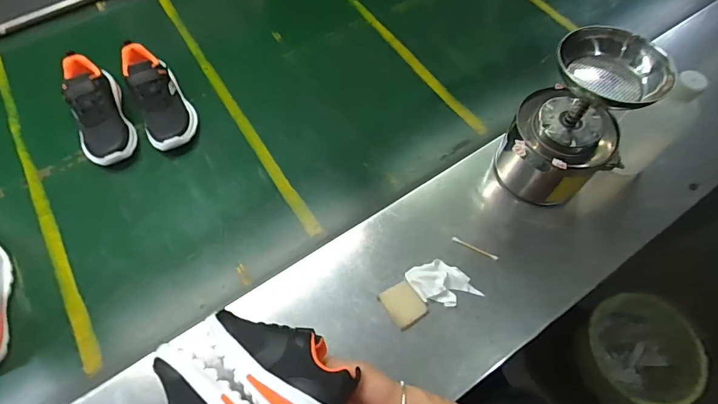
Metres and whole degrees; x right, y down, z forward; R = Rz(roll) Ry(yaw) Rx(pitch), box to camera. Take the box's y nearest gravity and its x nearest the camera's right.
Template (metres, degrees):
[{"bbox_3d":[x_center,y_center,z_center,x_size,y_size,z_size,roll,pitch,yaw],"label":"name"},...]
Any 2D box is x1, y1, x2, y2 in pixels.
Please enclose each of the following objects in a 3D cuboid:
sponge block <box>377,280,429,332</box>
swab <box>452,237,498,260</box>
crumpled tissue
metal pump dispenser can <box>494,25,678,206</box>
[{"bbox_3d":[0.062,0.140,0.573,0.049,0.010,0.056,-33,62,-16],"label":"sponge block"},{"bbox_3d":[0.172,0.068,0.615,0.070,0.008,0.007,22,62,16],"label":"swab"},{"bbox_3d":[0.117,0.111,0.581,0.079,0.020,0.071,-26,60,-12],"label":"crumpled tissue"},{"bbox_3d":[0.284,-0.096,0.566,0.143,0.252,0.122,23,62,16],"label":"metal pump dispenser can"}]

